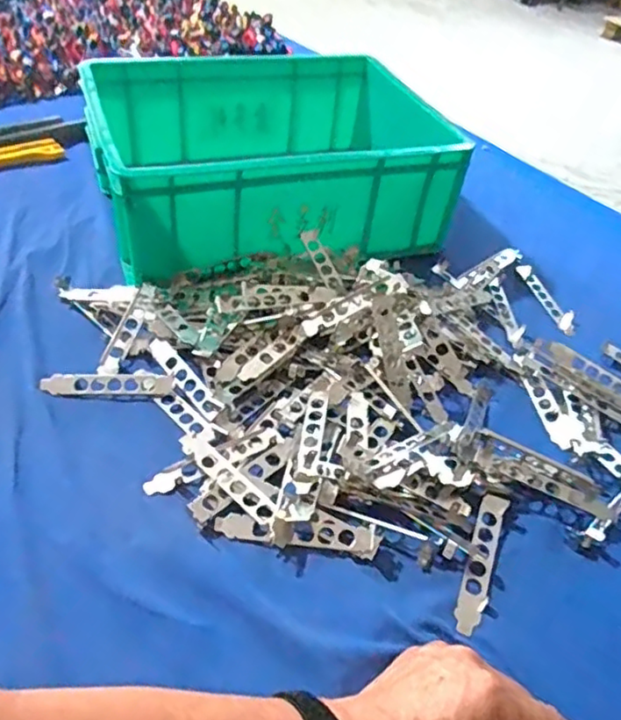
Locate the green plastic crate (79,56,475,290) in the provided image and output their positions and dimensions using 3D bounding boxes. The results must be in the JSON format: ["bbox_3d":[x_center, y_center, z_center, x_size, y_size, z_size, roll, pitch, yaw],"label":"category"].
[{"bbox_3d":[-0.052,-0.260,0.794,0.412,0.133,0.311,-10,46,-18],"label":"green plastic crate"}]

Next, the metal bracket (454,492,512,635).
[{"bbox_3d":[0.132,0.152,0.476,0.020,0.008,0.119,20,44,13],"label":"metal bracket"}]

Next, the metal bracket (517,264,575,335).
[{"bbox_3d":[0.282,-0.075,0.743,0.021,0.016,0.110,-11,46,-19],"label":"metal bracket"}]

